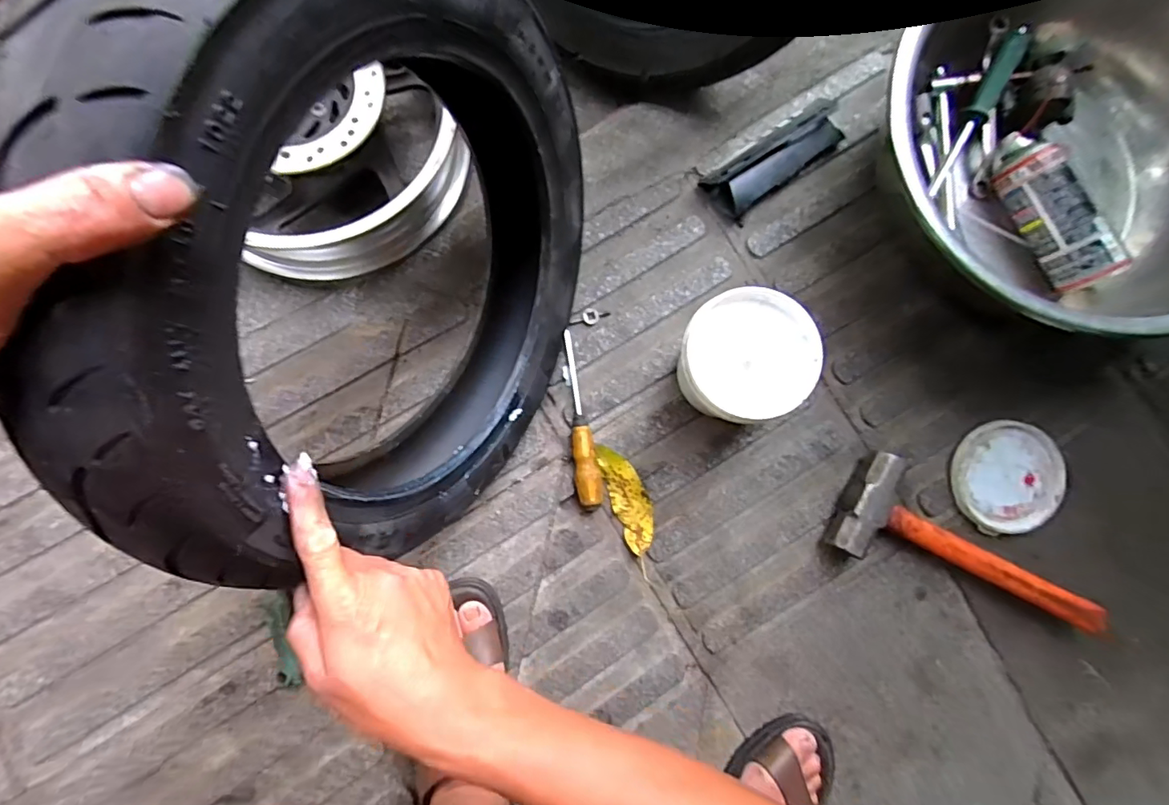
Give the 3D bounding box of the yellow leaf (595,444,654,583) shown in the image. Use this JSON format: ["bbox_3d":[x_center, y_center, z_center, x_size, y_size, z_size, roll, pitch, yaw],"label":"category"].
[{"bbox_3d":[0.055,0.119,0.587,0.042,0.016,0.152,-22,85,-1],"label":"yellow leaf"}]

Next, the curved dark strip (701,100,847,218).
[{"bbox_3d":[0.226,-0.292,0.609,0.164,0.054,0.062,-37,86,-2],"label":"curved dark strip"}]

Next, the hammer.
[{"bbox_3d":[0.437,0.187,0.576,0.325,0.052,0.118,32,86,3],"label":"hammer"}]

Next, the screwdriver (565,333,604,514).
[{"bbox_3d":[-0.008,0.022,0.588,0.028,0.026,0.204,-10,85,0],"label":"screwdriver"}]

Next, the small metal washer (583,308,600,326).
[{"bbox_3d":[0.008,-0.103,0.611,0.020,0.004,0.020,0,85,1],"label":"small metal washer"}]

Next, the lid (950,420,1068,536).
[{"bbox_3d":[0.489,0.086,0.591,0.121,0.022,0.125,0,85,1],"label":"lid"}]

